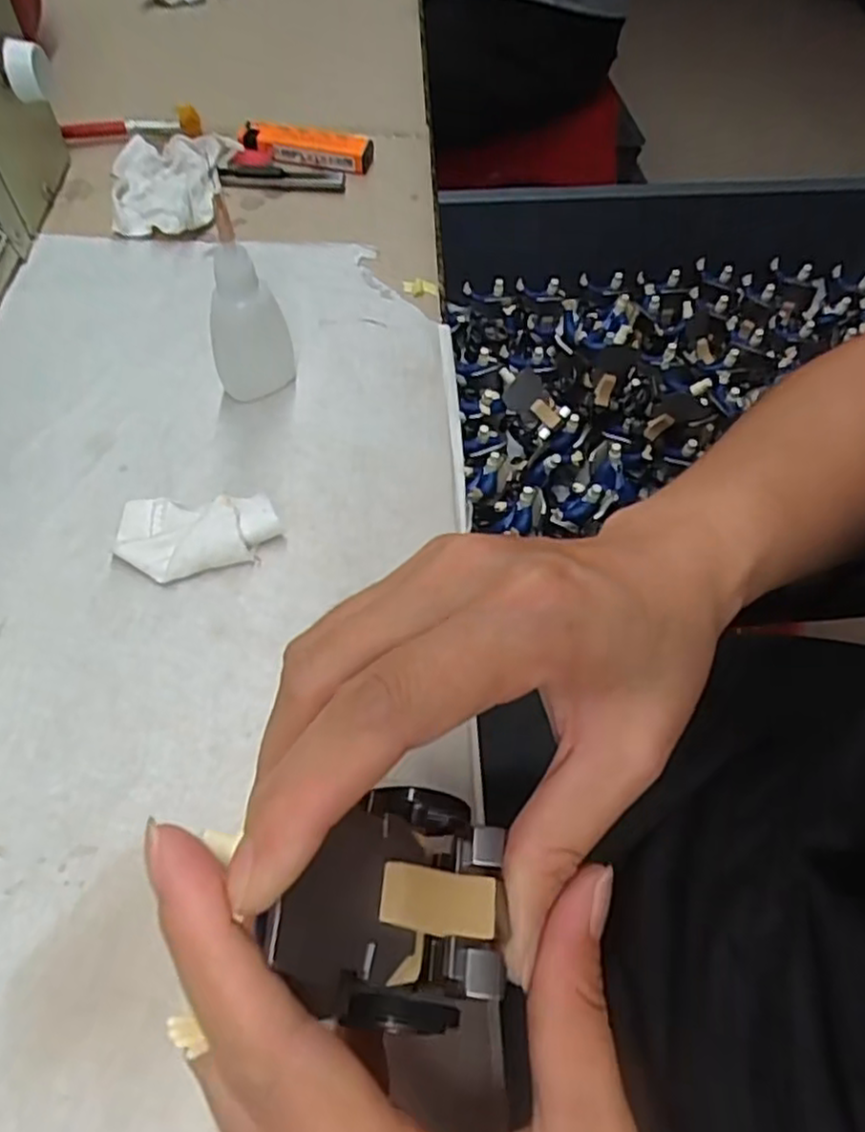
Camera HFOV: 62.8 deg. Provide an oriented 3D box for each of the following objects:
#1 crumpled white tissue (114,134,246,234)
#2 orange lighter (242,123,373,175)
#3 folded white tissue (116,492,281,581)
[{"bbox_3d":[-0.143,-0.213,0.396,0.066,0.021,0.066,-9,57,-8],"label":"crumpled white tissue"},{"bbox_3d":[-0.078,-0.254,0.429,0.082,0.017,0.018,11,57,5],"label":"orange lighter"},{"bbox_3d":[-0.091,-0.016,0.275,0.061,0.011,0.040,-9,58,-8],"label":"folded white tissue"}]

